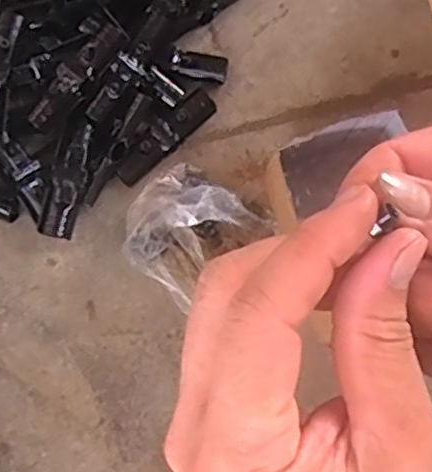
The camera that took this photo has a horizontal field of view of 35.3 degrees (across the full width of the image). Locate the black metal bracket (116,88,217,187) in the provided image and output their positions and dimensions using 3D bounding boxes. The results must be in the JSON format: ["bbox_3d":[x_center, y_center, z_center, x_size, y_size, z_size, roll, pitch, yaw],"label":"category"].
[{"bbox_3d":[-0.055,-0.107,0.739,0.130,0.024,0.030,-43,79,-10],"label":"black metal bracket"}]

